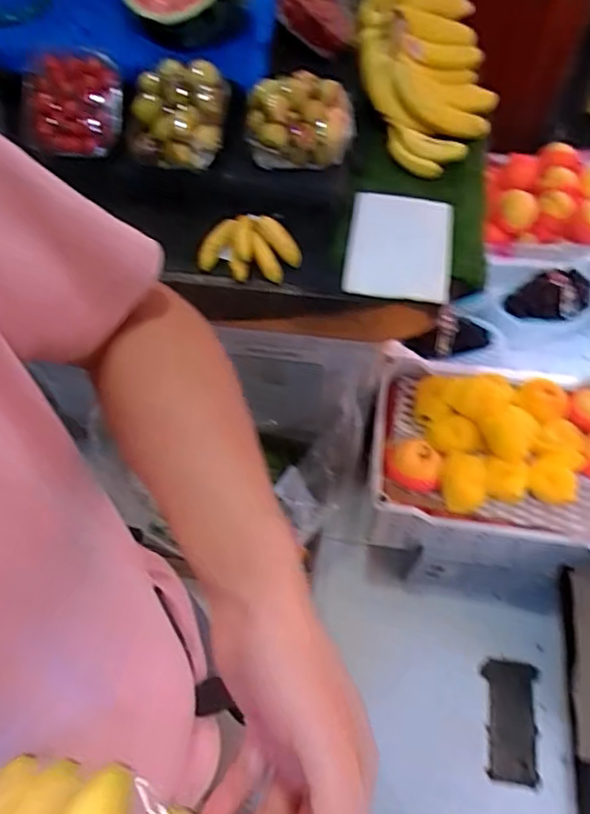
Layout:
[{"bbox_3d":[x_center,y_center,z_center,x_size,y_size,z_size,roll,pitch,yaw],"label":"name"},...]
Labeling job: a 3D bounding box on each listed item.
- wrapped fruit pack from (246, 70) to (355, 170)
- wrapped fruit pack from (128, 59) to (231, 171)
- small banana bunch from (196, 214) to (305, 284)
[{"bbox_3d":[0.008,-0.409,0.856,0.148,0.120,0.062,-6,15,-16],"label":"wrapped fruit pack"},{"bbox_3d":[-0.167,-0.418,0.844,0.133,0.076,0.147,10,88,-1],"label":"wrapped fruit pack"},{"bbox_3d":[-0.064,-0.231,0.876,0.133,0.051,0.100,27,63,15],"label":"small banana bunch"}]

